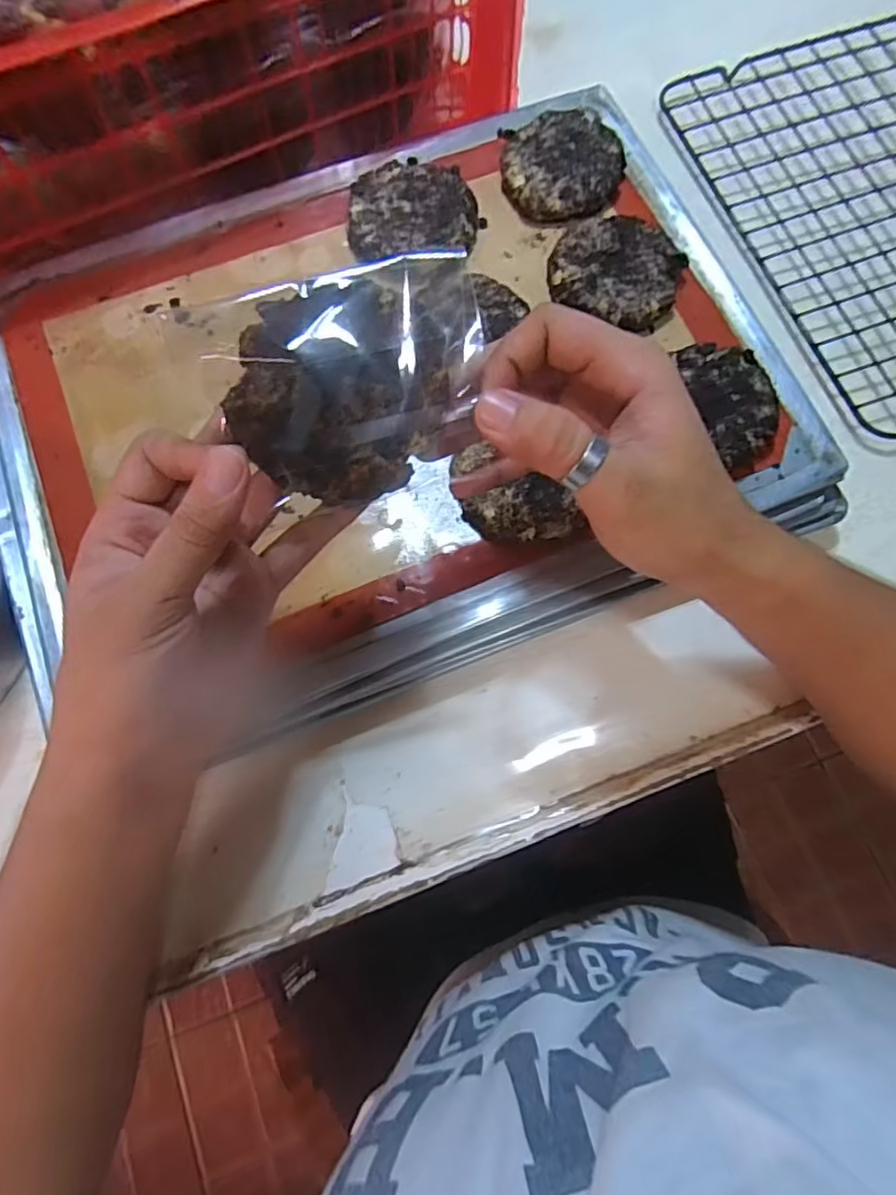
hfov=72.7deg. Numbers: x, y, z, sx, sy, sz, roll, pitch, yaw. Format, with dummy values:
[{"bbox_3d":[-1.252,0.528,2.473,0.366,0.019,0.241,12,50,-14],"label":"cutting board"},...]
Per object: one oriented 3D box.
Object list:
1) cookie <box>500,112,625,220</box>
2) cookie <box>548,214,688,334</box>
[{"bbox_3d":[0.075,-0.284,0.402,0.079,0.019,0.078,8,73,2],"label":"cookie"},{"bbox_3d":[0.103,-0.202,0.375,0.077,0.013,0.067,20,74,5],"label":"cookie"}]

